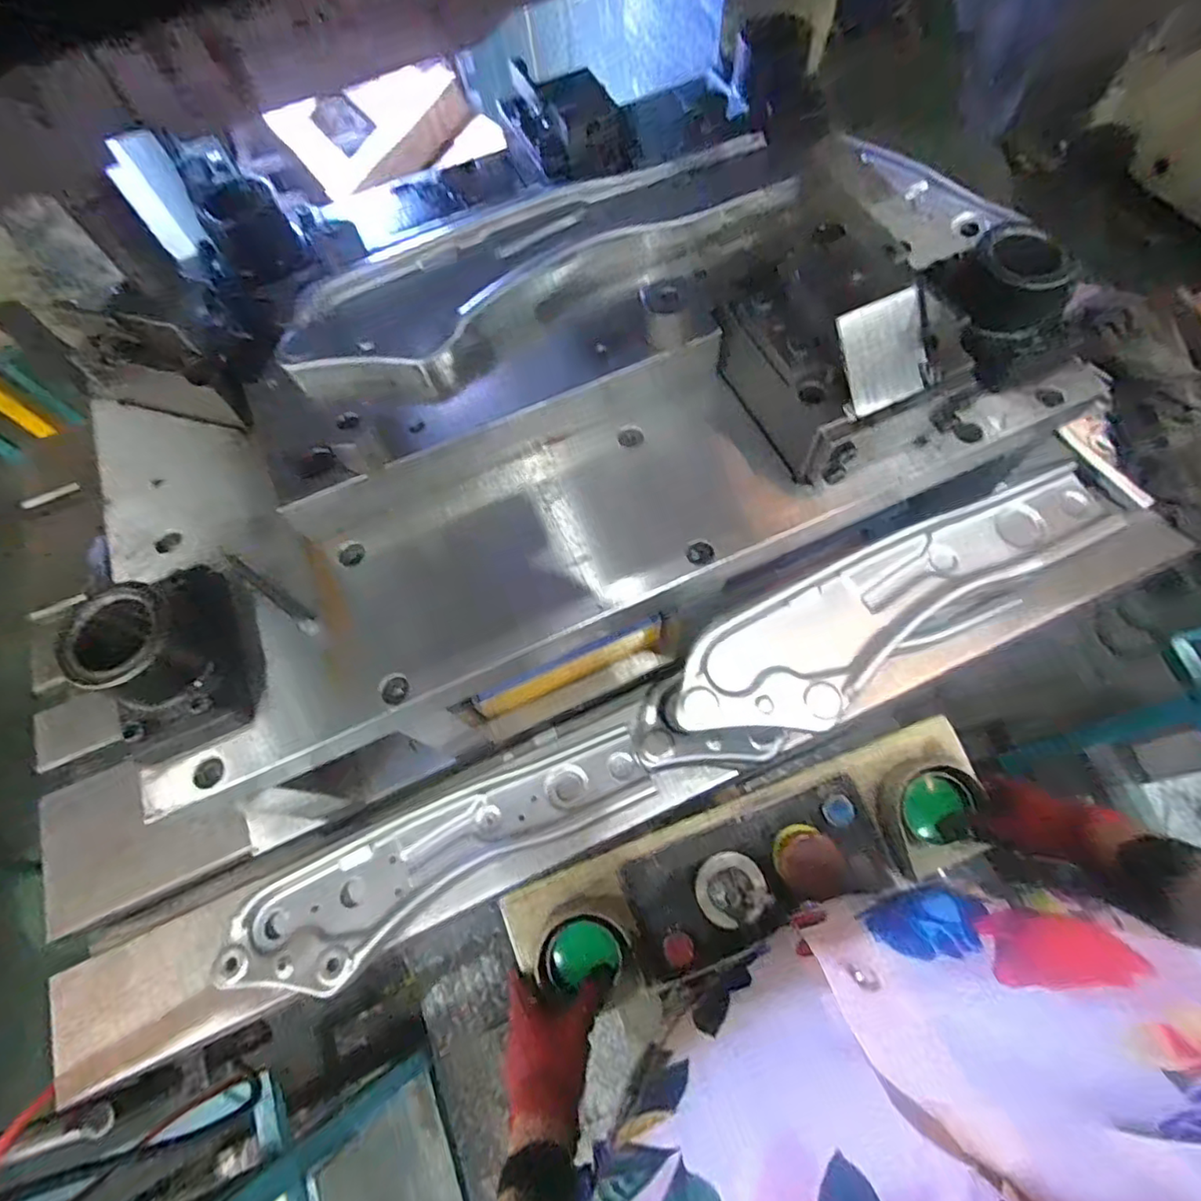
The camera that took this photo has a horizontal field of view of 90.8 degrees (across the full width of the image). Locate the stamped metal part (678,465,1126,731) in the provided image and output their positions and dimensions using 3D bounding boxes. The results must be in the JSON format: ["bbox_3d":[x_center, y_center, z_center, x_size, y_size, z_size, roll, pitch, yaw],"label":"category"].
[{"bbox_3d":[0.268,-0.005,0.523,0.447,0.040,0.120,-29,67,-10],"label":"stamped metal part"}]

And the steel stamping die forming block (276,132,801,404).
[{"bbox_3d":[-0.044,-0.280,0.499,0.447,0.035,0.134,-26,67,-8],"label":"steel stamping die forming block"}]

